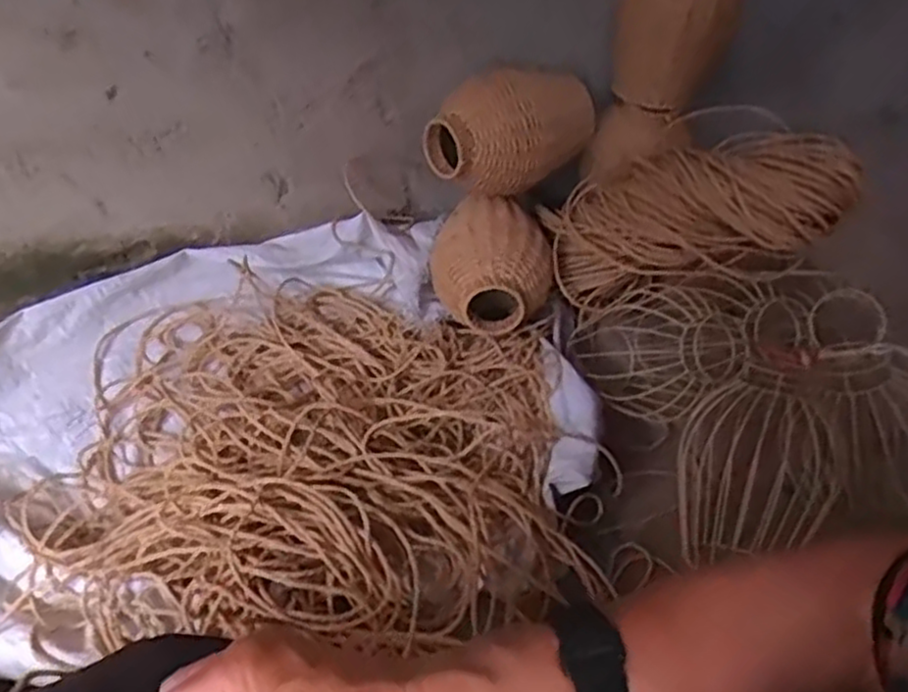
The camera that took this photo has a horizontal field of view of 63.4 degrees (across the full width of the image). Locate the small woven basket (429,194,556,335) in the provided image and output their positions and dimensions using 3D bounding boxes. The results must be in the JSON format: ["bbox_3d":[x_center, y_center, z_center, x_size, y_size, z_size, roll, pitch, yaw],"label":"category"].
[{"bbox_3d":[0.057,-0.124,1.100,0.177,0.150,0.200,9,51,2],"label":"small woven basket"}]

